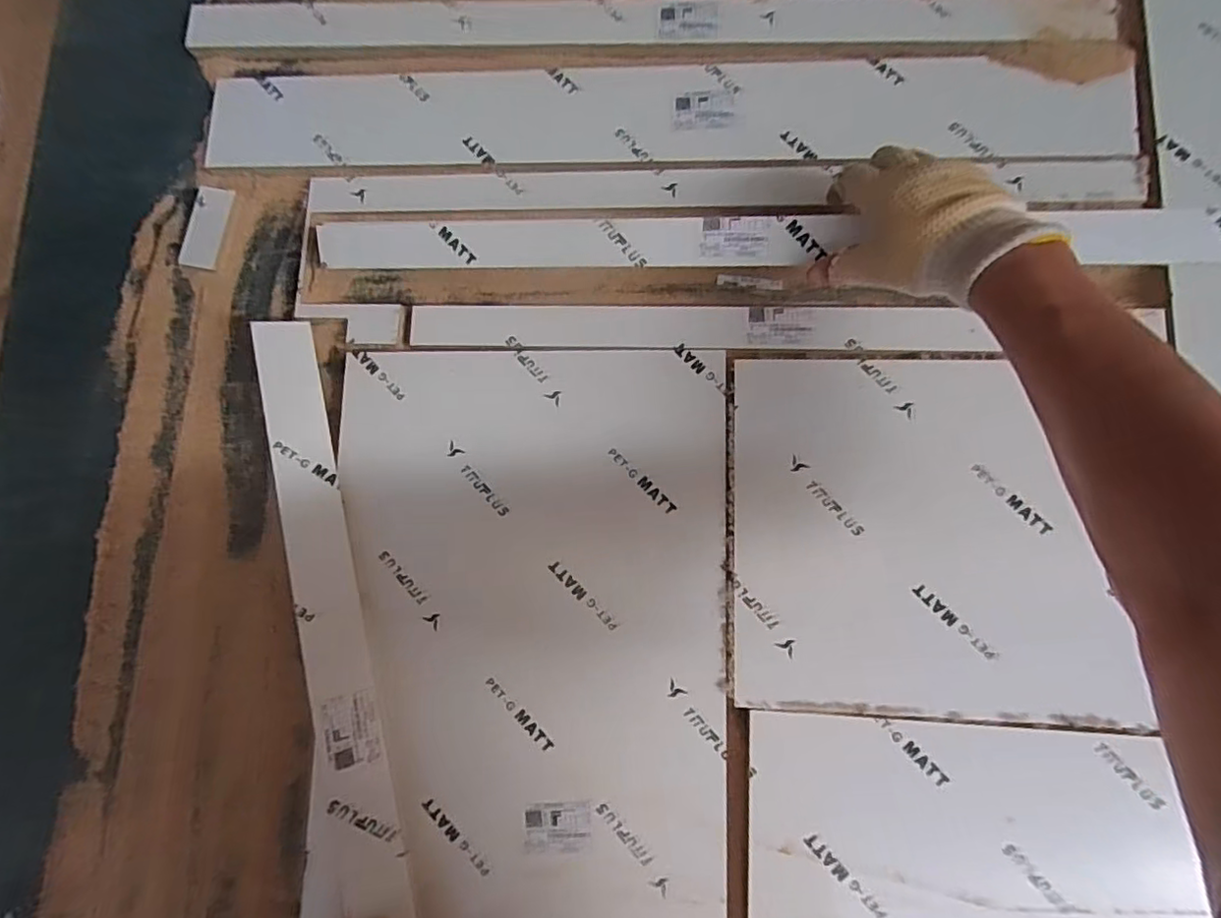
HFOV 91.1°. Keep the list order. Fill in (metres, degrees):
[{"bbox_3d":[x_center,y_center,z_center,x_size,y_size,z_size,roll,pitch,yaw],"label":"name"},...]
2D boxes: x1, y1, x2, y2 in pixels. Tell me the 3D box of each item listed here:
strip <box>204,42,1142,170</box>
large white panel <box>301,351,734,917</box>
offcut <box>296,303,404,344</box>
[{"bbox_3d":[0.023,-0.338,0.566,0.855,0.013,0.117,2,83,7],"label":"strip"},{"bbox_3d":[-0.070,0.239,0.496,0.334,0.027,0.673,0,83,7],"label":"large white panel"},{"bbox_3d":[-0.249,-0.130,0.573,0.104,0.006,0.040,3,82,6],"label":"offcut"}]

